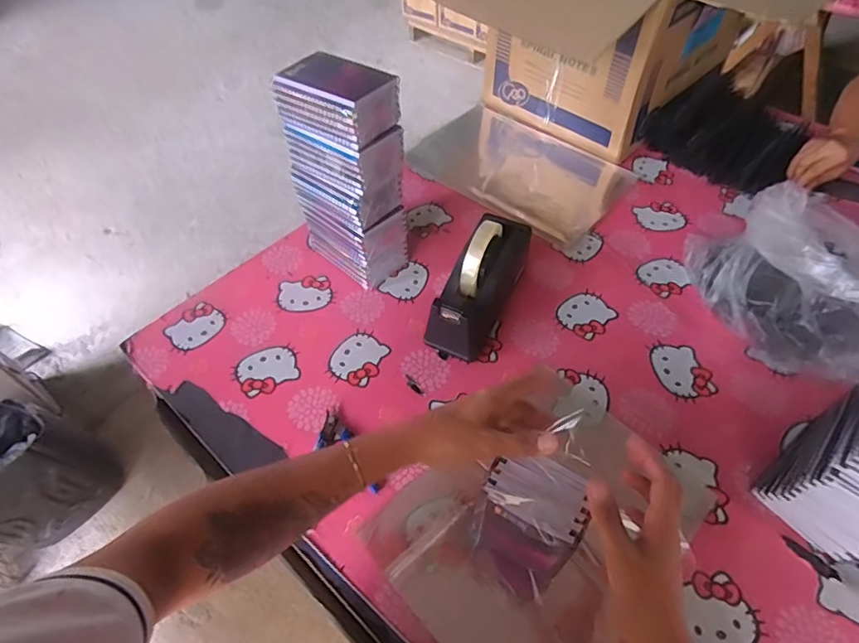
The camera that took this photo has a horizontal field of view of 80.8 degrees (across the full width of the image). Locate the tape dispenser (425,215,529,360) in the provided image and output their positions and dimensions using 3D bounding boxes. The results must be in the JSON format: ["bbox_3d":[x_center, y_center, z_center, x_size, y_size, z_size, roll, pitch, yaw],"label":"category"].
[{"bbox_3d":[0.072,-0.056,0.693,0.074,0.126,0.209,22,55,18],"label":"tape dispenser"}]

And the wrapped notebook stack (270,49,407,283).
[{"bbox_3d":[-0.112,-0.196,0.710,0.142,0.279,0.120,32,59,24],"label":"wrapped notebook stack"}]

